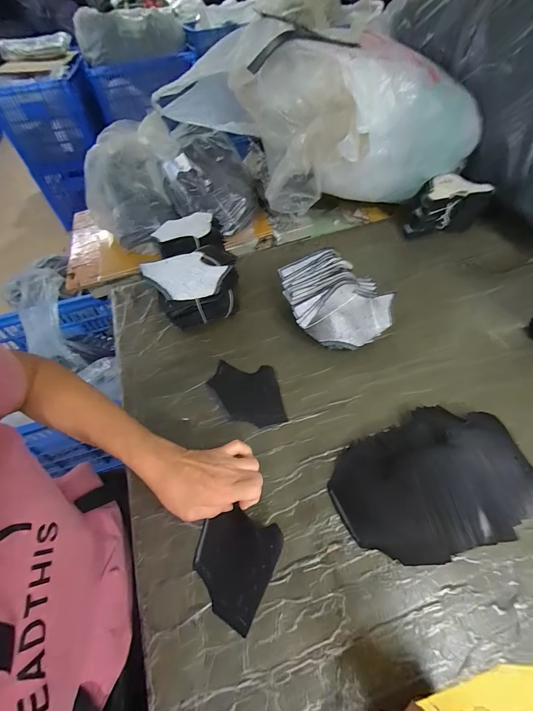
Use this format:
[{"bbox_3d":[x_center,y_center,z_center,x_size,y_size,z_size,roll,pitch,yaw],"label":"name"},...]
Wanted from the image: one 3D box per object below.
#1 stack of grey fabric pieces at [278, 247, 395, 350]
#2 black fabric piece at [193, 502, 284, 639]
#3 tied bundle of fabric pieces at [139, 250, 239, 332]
[{"bbox_3d":[0.113,-0.099,0.535,0.145,0.094,0.174,-14,54,-5],"label":"stack of grey fabric pieces"},{"bbox_3d":[-0.037,0.227,0.344,0.089,0.024,0.096,17,58,15],"label":"black fabric piece"},{"bbox_3d":[-0.117,-0.109,0.541,0.139,0.112,0.108,-16,54,-7],"label":"tied bundle of fabric pieces"}]

